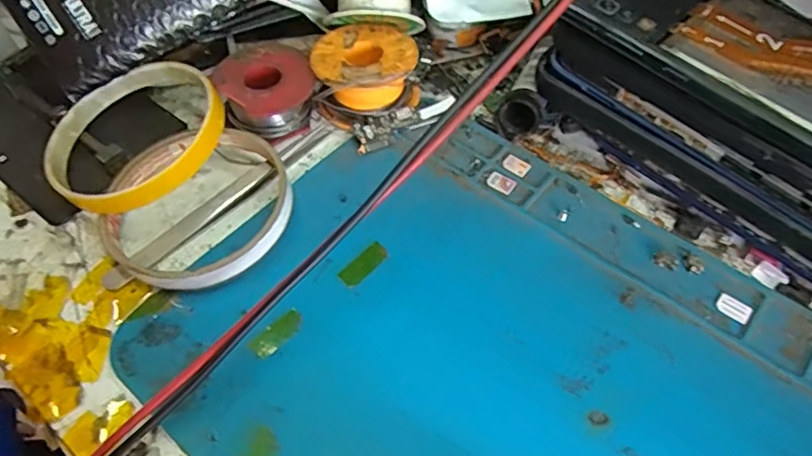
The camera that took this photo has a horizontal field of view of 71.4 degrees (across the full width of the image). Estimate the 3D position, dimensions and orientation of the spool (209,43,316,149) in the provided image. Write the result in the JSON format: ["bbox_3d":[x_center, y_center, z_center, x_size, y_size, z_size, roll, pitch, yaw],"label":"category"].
[{"bbox_3d":[-0.071,-0.068,0.289,0.045,0.028,0.043,0,55,1],"label":"spool"}]

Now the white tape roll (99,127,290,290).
[{"bbox_3d":[-0.093,-0.010,0.254,0.079,0.019,0.084,0,55,1],"label":"white tape roll"}]

